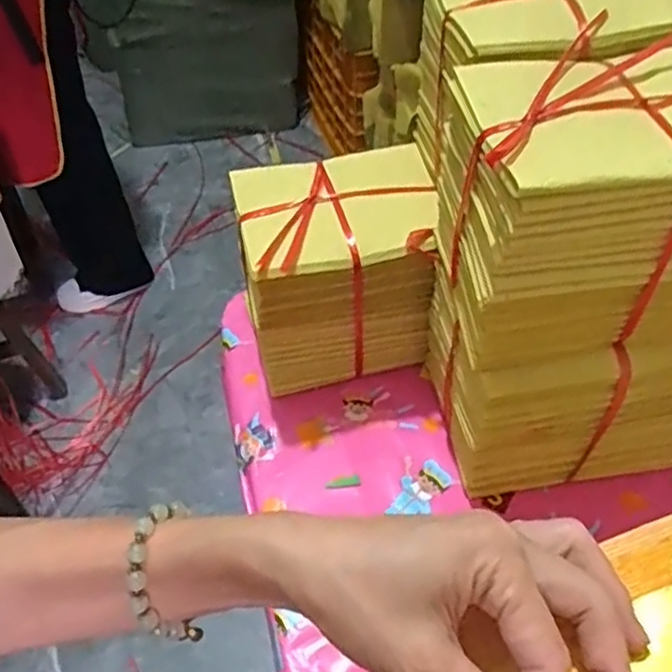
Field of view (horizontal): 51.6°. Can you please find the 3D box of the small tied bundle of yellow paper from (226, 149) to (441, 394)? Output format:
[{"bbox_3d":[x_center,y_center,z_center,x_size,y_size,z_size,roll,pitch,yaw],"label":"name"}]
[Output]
[{"bbox_3d":[0.004,-0.054,0.560,0.143,0.142,0.122,-10,49,-6],"label":"small tied bundle of yellow paper"}]

